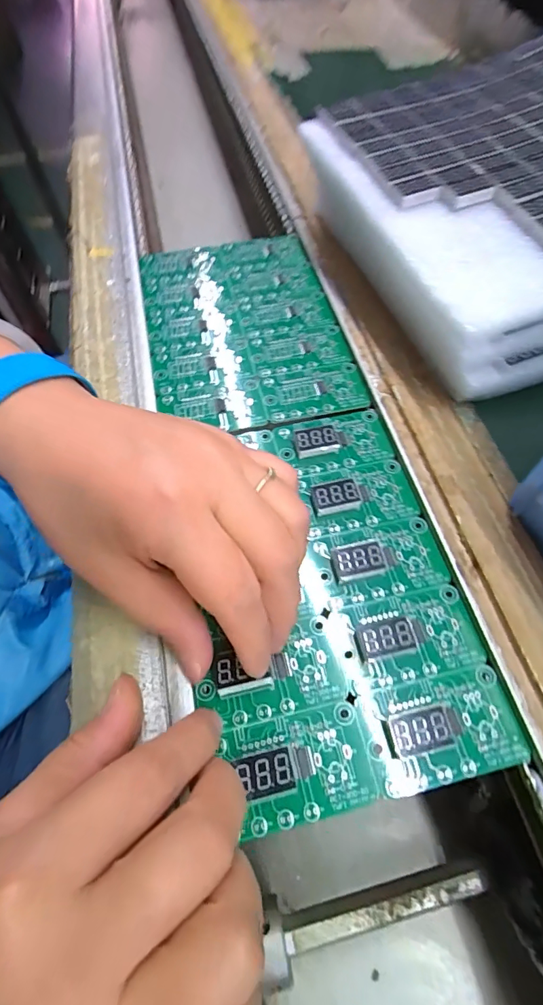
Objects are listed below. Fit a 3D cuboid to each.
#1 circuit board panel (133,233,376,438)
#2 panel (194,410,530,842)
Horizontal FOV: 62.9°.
[{"bbox_3d":[-0.022,-0.123,0.302,0.122,0.007,0.180,-10,59,-7],"label":"circuit board panel"},{"bbox_3d":[0.024,0.034,0.206,0.113,0.011,0.175,-11,59,-7],"label":"panel"}]

